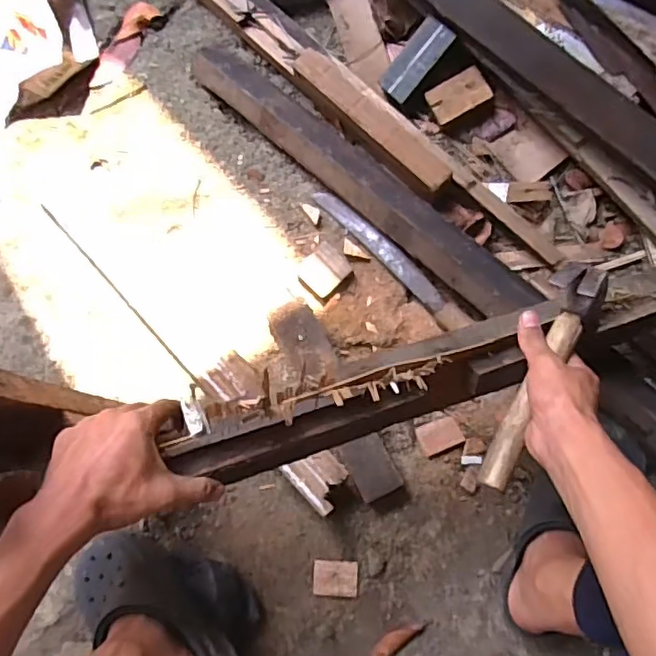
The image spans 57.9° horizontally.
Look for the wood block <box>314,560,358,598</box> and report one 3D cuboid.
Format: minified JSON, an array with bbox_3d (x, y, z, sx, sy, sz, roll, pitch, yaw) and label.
[{"bbox_3d":[0.010,0.321,0.760,0.056,0.011,0.042,1,76,2],"label":"wood block"}]

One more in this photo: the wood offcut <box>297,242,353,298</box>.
[{"bbox_3d":[-0.004,-0.080,0.826,0.063,0.022,0.063,-43,79,-8],"label":"wood offcut"}]

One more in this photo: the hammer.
[{"bbox_3d":[0.181,0.041,0.510,0.051,0.077,0.207,26,84,8],"label":"hammer"}]

